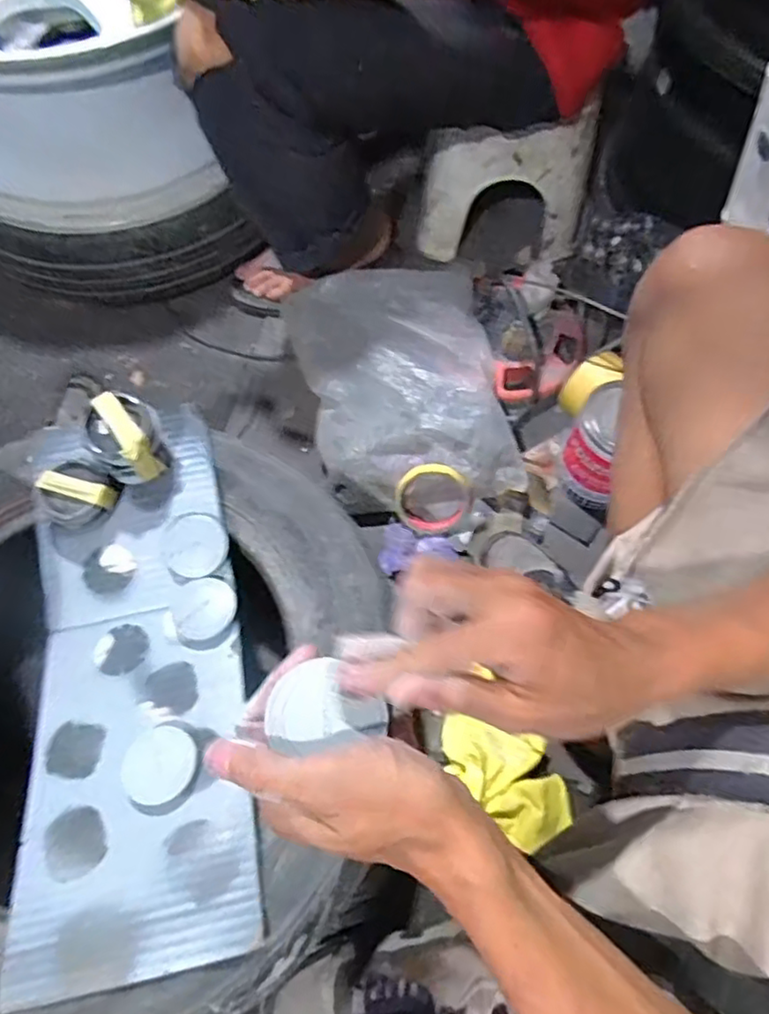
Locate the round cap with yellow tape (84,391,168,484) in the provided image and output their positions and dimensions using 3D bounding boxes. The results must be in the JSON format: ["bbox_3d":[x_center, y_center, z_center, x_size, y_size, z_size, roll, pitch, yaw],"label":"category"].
[{"bbox_3d":[-0.233,-0.058,0.587,0.057,0.077,0.055,0,64,0],"label":"round cap with yellow tape"}]

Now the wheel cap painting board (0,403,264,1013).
[{"bbox_3d":[-0.218,0.128,0.555,0.183,0.049,0.464,-10,64,-5],"label":"wheel cap painting board"}]

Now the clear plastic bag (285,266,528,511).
[{"bbox_3d":[0.021,-0.151,0.802,0.231,0.138,0.301,-14,65,-7],"label":"clear plastic bag"}]

